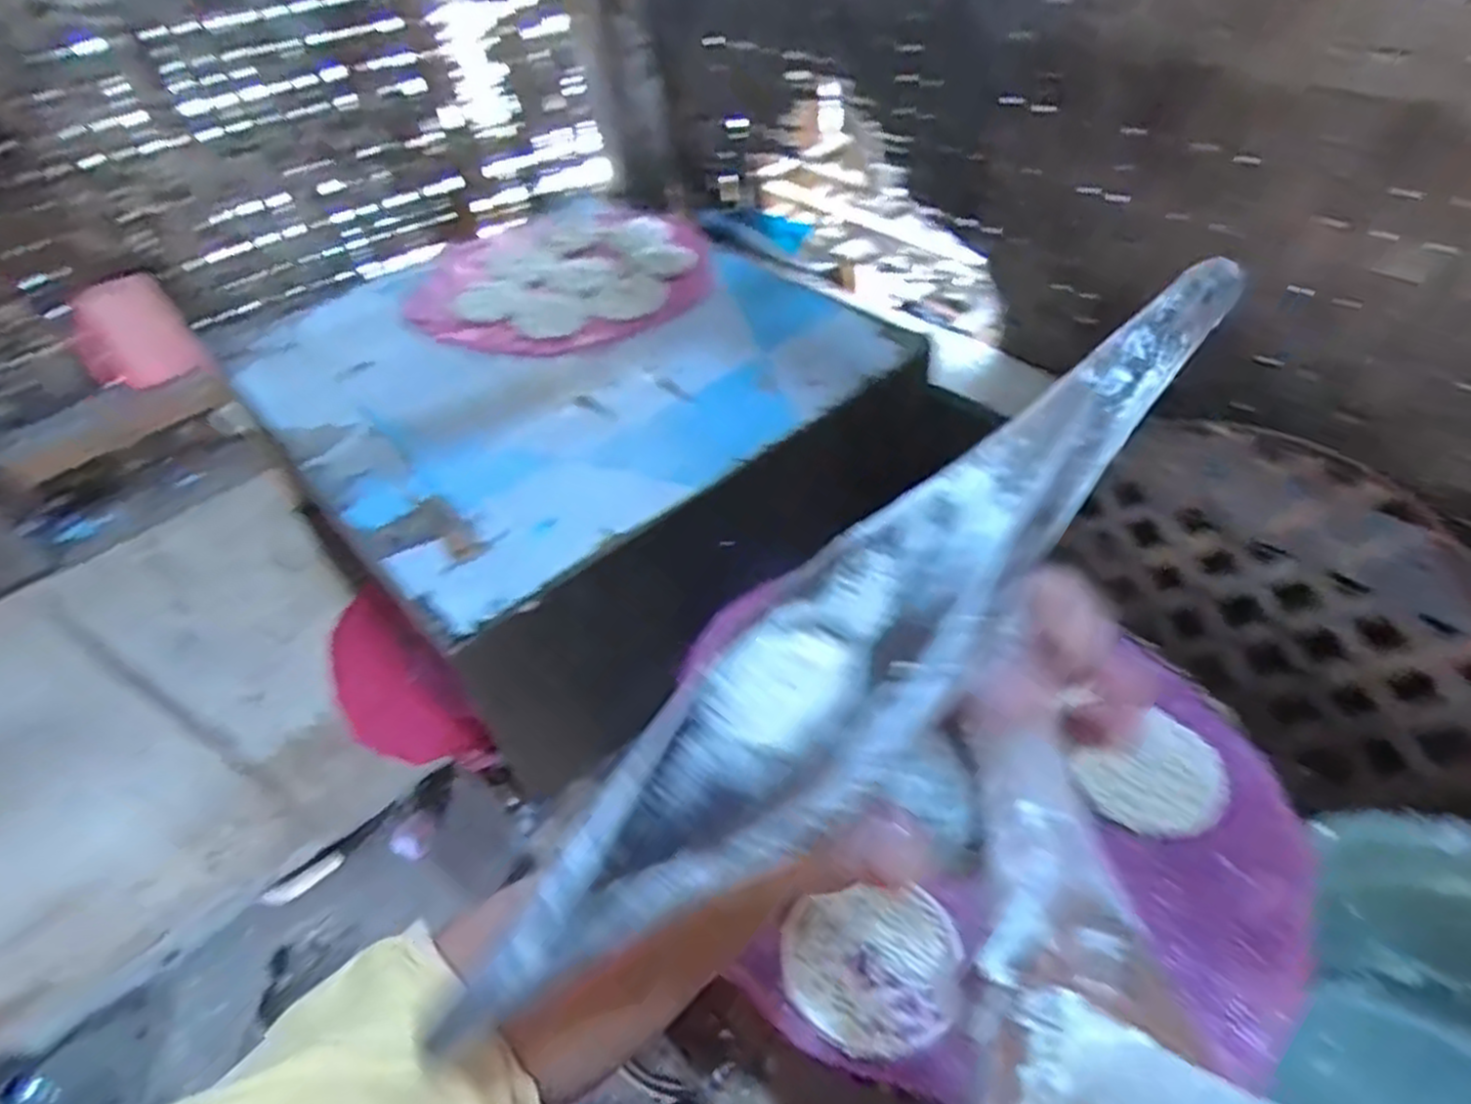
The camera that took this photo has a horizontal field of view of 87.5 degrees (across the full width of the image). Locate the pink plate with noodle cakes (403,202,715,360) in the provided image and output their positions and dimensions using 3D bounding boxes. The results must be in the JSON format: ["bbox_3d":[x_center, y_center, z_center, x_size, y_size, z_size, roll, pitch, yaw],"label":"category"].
[{"bbox_3d":[-0.200,-0.347,0.906,0.328,0.026,0.392,-5,46,2],"label":"pink plate with noodle cakes"}]

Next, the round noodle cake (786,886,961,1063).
[{"bbox_3d":[0.069,0.209,0.385,0.085,0.007,0.076,-6,46,1],"label":"round noodle cake"}]

